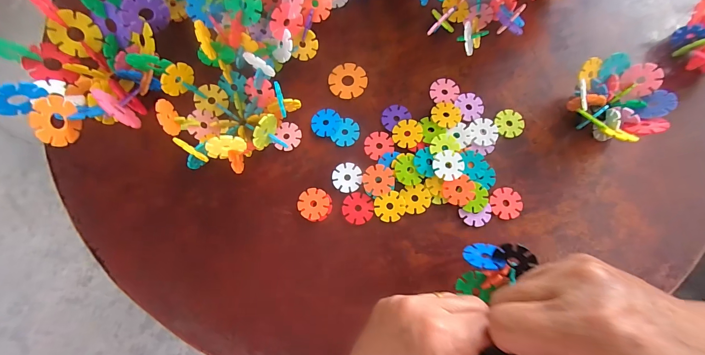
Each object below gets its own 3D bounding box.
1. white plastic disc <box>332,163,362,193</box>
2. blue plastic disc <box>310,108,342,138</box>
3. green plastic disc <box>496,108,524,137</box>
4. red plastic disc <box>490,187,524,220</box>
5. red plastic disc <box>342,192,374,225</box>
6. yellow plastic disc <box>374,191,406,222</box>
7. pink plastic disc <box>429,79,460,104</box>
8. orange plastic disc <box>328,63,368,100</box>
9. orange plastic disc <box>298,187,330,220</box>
[{"bbox_3d":[-0.006,0.000,0.319,0.031,0.004,0.032,-1,76,1],"label":"white plastic disc"},{"bbox_3d":[-0.029,-0.061,0.333,0.031,0.004,0.032,0,76,1],"label":"blue plastic disc"},{"bbox_3d":[0.170,-0.059,0.327,0.029,0.004,0.030,0,76,1],"label":"green plastic disc"},{"bbox_3d":[0.157,0.026,0.308,0.031,0.004,0.032,0,76,1],"label":"red plastic disc"},{"bbox_3d":[0.006,0.031,0.310,0.031,0.004,0.032,-2,76,1],"label":"red plastic disc"},{"bbox_3d":[0.039,0.030,0.309,0.031,0.004,0.028,-23,77,-4],"label":"yellow plastic disc"},{"bbox_3d":[0.104,-0.098,0.337,0.032,0.004,0.028,2,76,2],"label":"pink plastic disc"},{"bbox_3d":[-0.005,-0.111,0.344,0.041,0.004,0.043,0,76,1],"label":"orange plastic disc"},{"bbox_3d":[-0.040,0.027,0.313,0.031,0.005,0.030,0,76,1],"label":"orange plastic disc"}]

